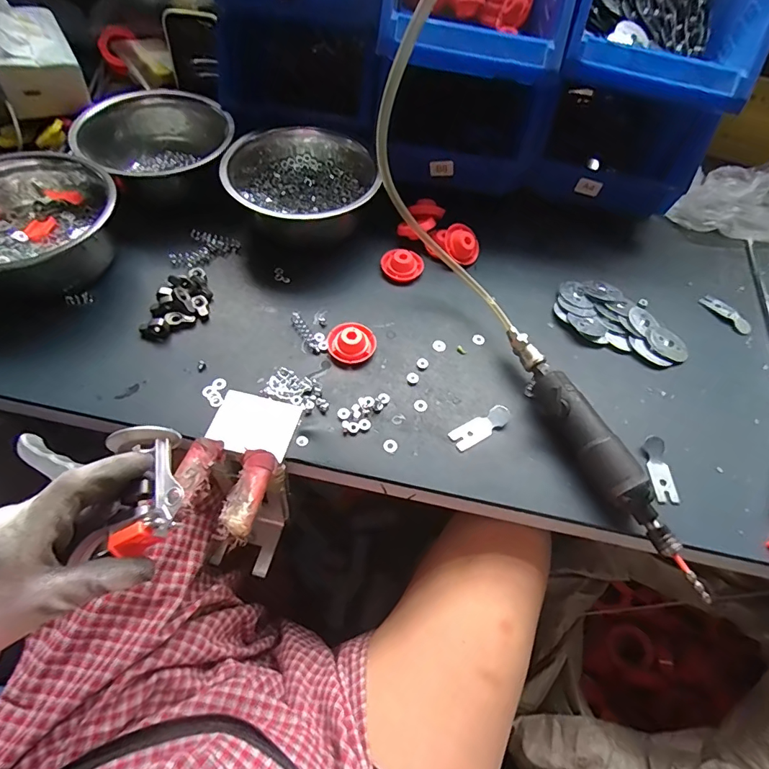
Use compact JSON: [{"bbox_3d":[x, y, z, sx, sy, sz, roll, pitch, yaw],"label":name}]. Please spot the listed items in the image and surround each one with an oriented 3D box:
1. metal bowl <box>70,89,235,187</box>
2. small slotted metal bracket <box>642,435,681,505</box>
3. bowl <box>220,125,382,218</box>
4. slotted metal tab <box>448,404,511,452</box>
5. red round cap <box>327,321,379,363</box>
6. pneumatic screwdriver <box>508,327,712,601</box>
[{"bbox_3d":[-0.277,-0.298,0.557,0.171,0.076,0.171,2,57,-3],"label":"metal bowl"},{"bbox_3d":[0.261,0.080,0.416,0.024,0.010,0.064,5,57,-1],"label":"small slotted metal bracket"},{"bbox_3d":[-0.099,-0.244,0.539,0.168,0.093,0.168,-6,58,-8],"label":"bowl"},{"bbox_3d":[0.094,0.040,0.426,0.064,0.007,0.022,-27,63,-20],"label":"slotted metal tab"},{"bbox_3d":[-0.034,-0.046,0.465,0.050,0.021,0.048,2,57,-3],"label":"red round cap"},{"bbox_3d":[0.190,0.057,0.402,0.034,0.045,0.263,-22,62,-17],"label":"pneumatic screwdriver"}]

